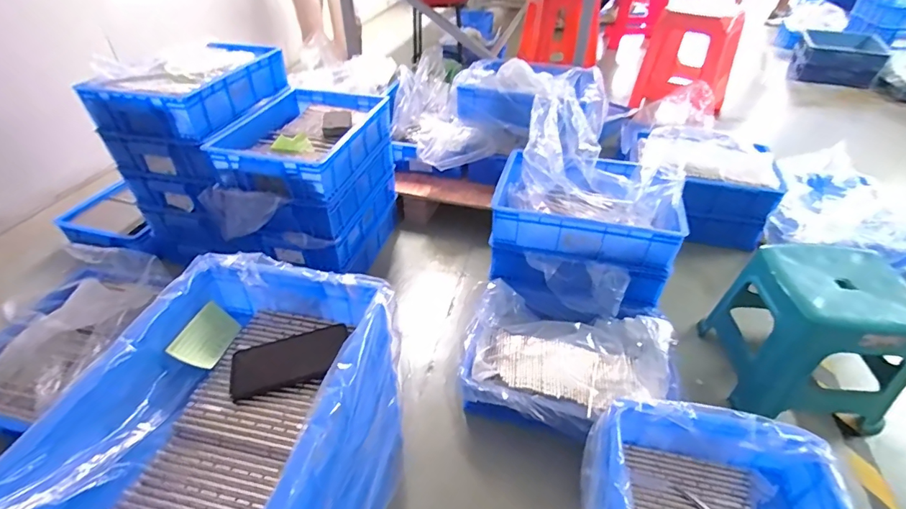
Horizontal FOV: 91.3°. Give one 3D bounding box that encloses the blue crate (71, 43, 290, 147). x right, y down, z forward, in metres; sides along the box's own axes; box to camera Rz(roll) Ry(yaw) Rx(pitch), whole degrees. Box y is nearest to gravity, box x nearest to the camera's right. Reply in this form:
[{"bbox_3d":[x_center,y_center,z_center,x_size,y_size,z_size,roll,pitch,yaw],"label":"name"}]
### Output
[{"bbox_3d":[-0.668,-0.438,1.154,0.267,0.116,0.411,10,41,12],"label":"blue crate"}]

